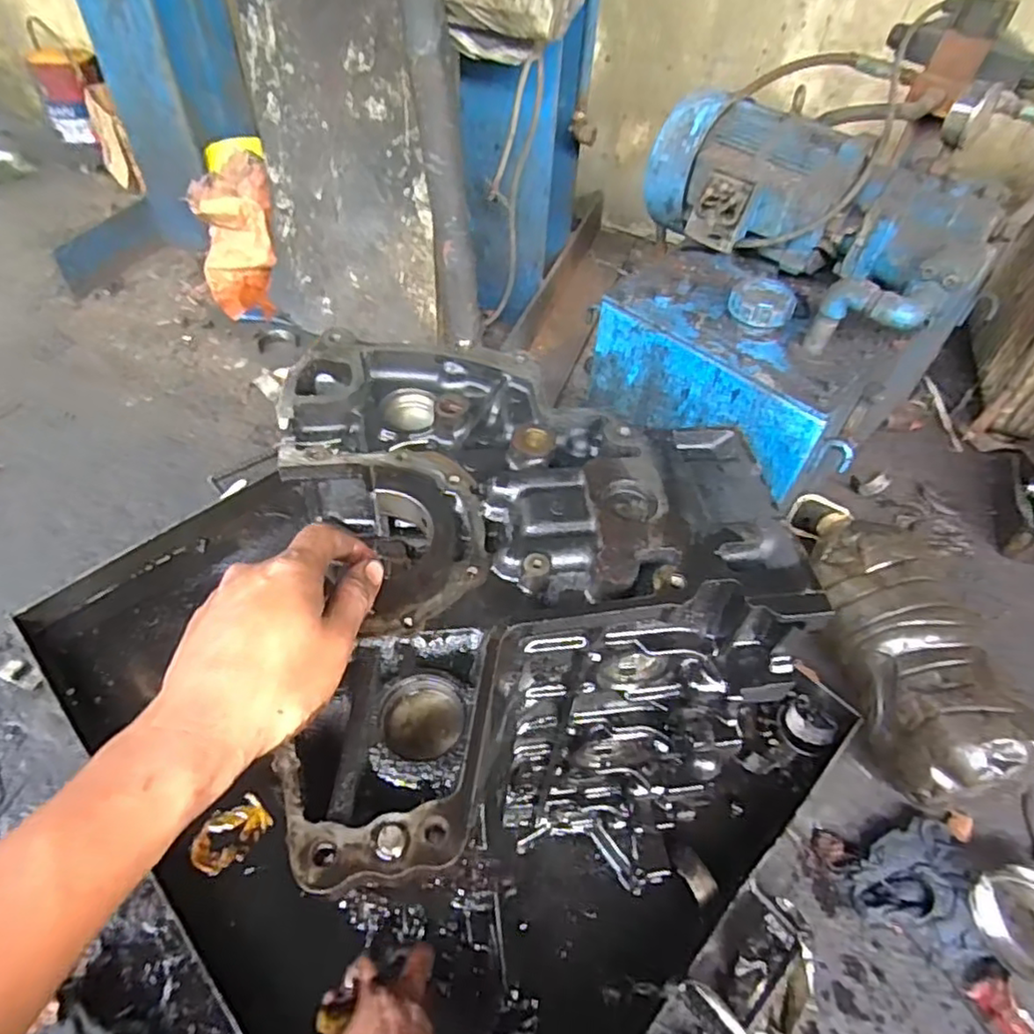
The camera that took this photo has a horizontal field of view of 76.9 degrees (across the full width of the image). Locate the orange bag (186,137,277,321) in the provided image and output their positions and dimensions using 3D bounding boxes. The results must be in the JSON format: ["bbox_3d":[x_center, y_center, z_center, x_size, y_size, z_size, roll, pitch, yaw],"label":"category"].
[{"bbox_3d":[-0.585,-0.598,1.345,0.171,0.106,0.377,-4,92,-7],"label":"orange bag"}]

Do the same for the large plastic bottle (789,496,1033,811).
[{"bbox_3d":[0.465,0.131,0.831,0.140,0.151,0.433,0,49,-6],"label":"large plastic bottle"}]

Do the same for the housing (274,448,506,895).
[{"bbox_3d":[-0.075,0.062,0.370,0.118,0.042,0.269,-4,48,-7],"label":"housing"}]

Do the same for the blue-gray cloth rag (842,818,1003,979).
[{"bbox_3d":[0.446,0.398,0.709,0.143,0.024,0.135,28,56,17],"label":"blue-gray cloth rag"}]

